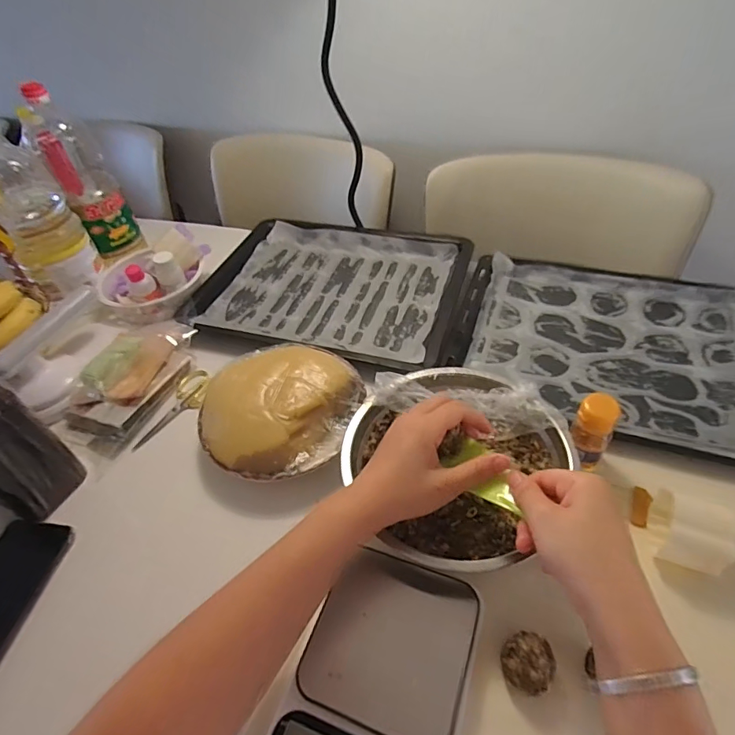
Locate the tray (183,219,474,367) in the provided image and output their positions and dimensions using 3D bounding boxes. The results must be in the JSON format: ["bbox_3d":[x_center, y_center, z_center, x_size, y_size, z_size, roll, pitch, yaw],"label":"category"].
[{"bbox_3d":[-0.054,-0.129,0.748,0.392,0.035,0.315,10,49,16],"label":"tray"}]

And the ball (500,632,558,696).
[{"bbox_3d":[0.126,0.230,0.367,0.041,0.031,0.039,-4,47,4],"label":"ball"}]

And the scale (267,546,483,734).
[{"bbox_3d":[0.008,0.245,0.367,0.130,0.039,0.178,12,50,18],"label":"scale"}]

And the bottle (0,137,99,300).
[{"bbox_3d":[-0.488,-0.226,0.674,0.101,0.226,0.112,-31,51,-23],"label":"bottle"}]

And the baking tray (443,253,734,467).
[{"bbox_3d":[0.325,-0.037,0.622,0.396,0.034,0.307,13,50,19],"label":"baking tray"}]

